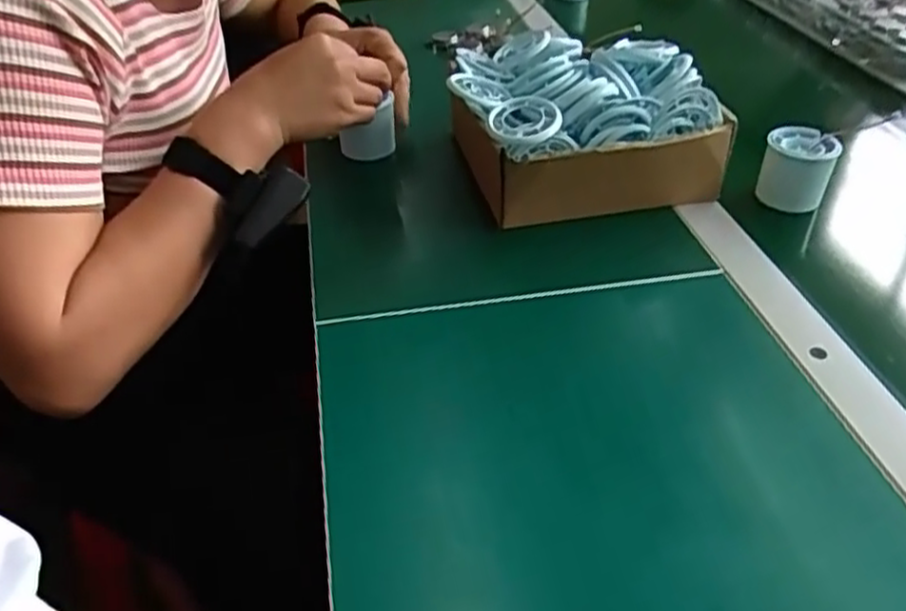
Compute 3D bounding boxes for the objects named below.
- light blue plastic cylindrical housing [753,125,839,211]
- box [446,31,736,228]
[{"bbox_3d":[0.291,-0.116,0.621,0.054,0.057,0.054,0,38,0],"label":"light blue plastic cylindrical housing"},{"bbox_3d":[0.098,-0.162,0.631,0.201,0.095,0.198,-9,39,-10],"label":"box"}]

